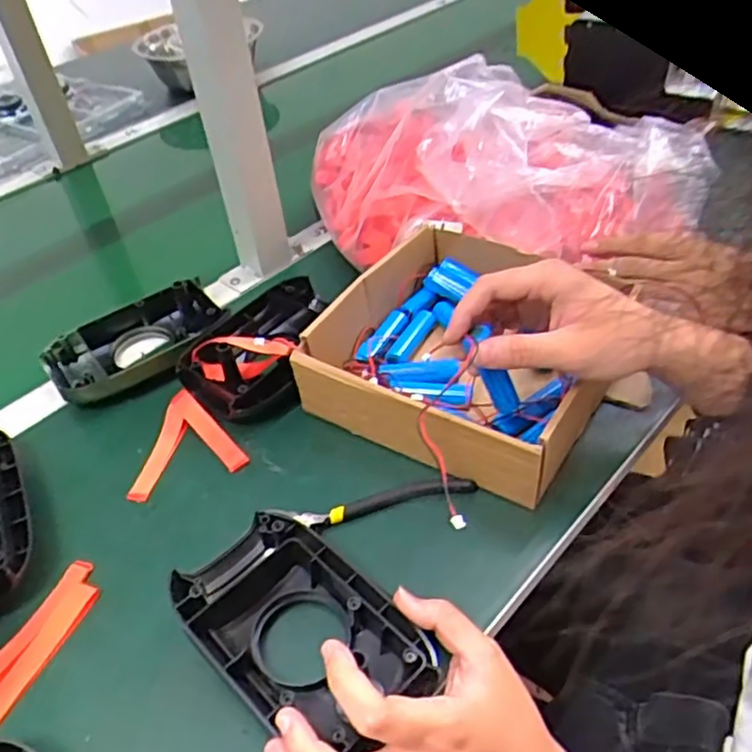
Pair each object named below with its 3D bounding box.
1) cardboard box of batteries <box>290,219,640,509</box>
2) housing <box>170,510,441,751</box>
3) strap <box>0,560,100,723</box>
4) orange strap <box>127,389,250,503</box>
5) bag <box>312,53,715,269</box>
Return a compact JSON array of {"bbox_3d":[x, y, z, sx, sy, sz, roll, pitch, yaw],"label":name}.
[{"bbox_3d":[0.075,-0.029,0.544,0.207,0.077,0.212,22,50,26],"label":"cardboard box of batteries"},{"bbox_3d":[-0.044,0.150,0.397,0.152,0.040,0.099,32,56,32],"label":"housing"},{"bbox_3d":[-0.219,0.170,0.430,0.036,0.006,0.110,14,47,20],"label":"strap"},{"bbox_3d":[-0.160,0.054,0.533,0.088,0.018,0.088,-23,46,-17],"label":"orange strap"},{"bbox_3d":[0.114,-0.225,0.664,0.355,0.125,0.242,-5,45,2],"label":"bag"}]

